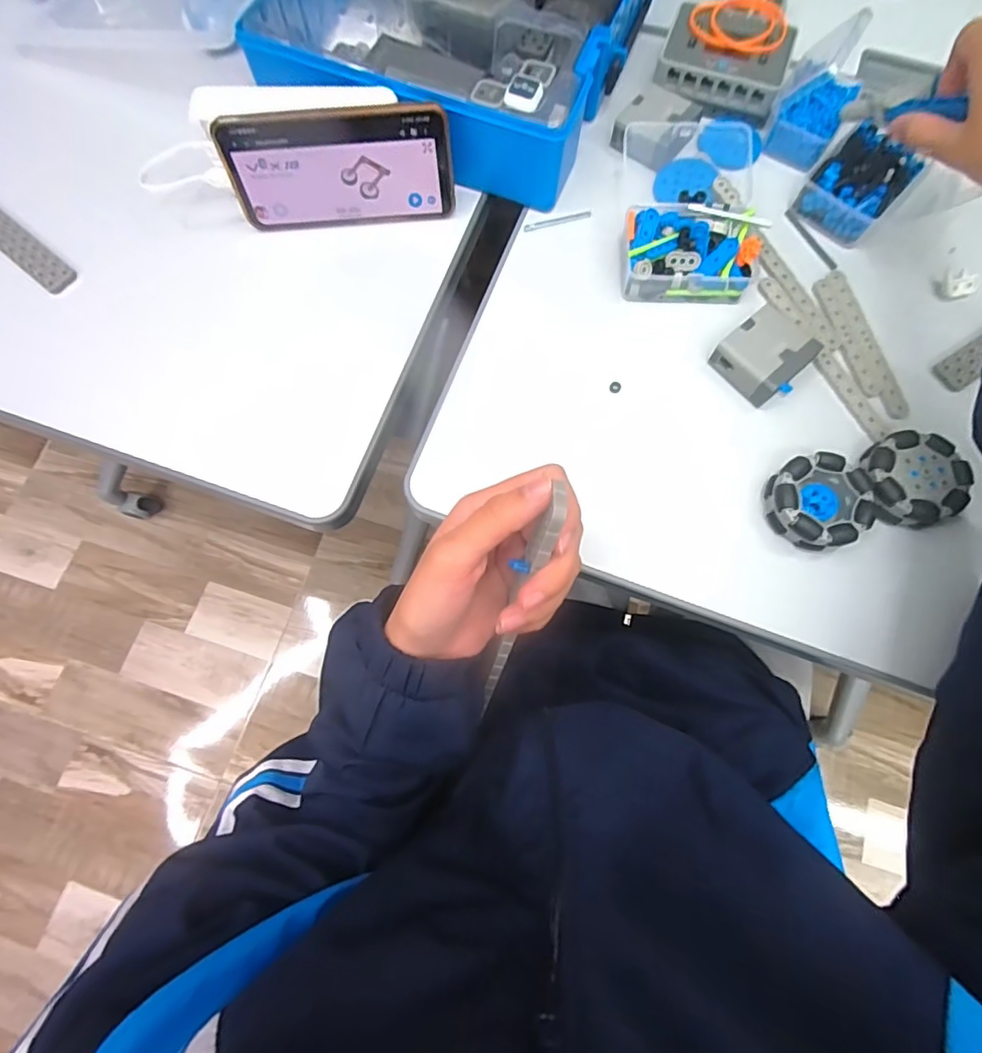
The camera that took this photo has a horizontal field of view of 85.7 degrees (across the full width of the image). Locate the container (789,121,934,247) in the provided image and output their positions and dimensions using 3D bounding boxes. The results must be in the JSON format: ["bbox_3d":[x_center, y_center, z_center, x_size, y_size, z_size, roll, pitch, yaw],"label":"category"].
[{"bbox_3d":[0.284,-0.264,0.411,0.066,0.032,0.075,38,77,10],"label":"container"}]

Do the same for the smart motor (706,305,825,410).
[{"bbox_3d":[0.194,-0.122,0.377,0.057,0.025,0.051,-39,77,-10],"label":"smart motor"}]

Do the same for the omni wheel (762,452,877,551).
[{"bbox_3d":[0.214,-0.017,0.348,0.057,0.026,0.059,0,73,0],"label":"omni wheel"}]

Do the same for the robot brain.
[{"bbox_3d":[0.192,-0.385,0.439,0.096,0.032,0.078,19,74,6],"label":"robot brain"}]

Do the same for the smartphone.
[{"bbox_3d":[-0.110,-0.260,0.390,0.159,0.079,0.008,-4,63,2],"label":"smartphone"}]

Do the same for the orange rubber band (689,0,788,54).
[{"bbox_3d":[0.202,-0.412,0.432,0.076,0.008,0.057,15,74,4],"label":"orange rubber band"}]

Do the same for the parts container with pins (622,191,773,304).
[{"bbox_3d":[0.146,-0.207,0.394,0.096,0.037,0.071,5,74,2],"label":"parts container with pins"}]

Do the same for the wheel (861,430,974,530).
[{"bbox_3d":[0.277,-0.032,0.350,0.059,0.023,0.058,0,73,0],"label":"wheel"}]

